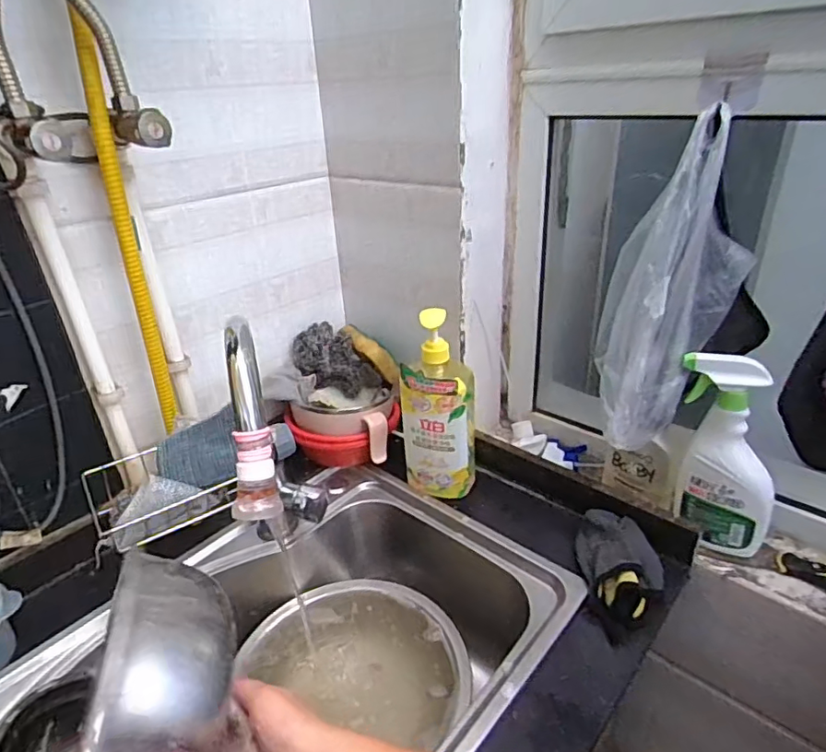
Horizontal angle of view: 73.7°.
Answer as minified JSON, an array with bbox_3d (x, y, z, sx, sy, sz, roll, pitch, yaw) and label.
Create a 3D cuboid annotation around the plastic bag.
[{"bbox_3d":[0.274,-0.096,0.627,0.130,0.321,0.126,-13,30,-18],"label":"plastic bag"}]

